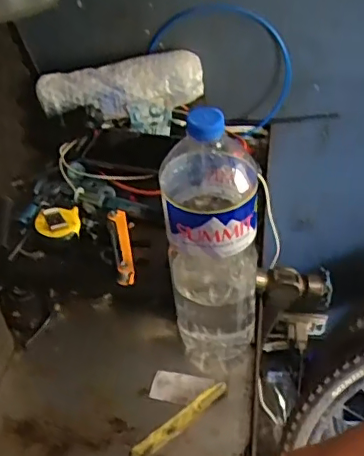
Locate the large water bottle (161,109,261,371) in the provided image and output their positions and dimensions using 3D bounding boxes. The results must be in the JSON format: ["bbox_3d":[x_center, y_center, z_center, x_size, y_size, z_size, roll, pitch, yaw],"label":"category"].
[{"bbox_3d":[0.032,0.022,0.561,0.091,0.305,0.094,-2,45,3],"label":"large water bottle"}]

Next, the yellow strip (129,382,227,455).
[{"bbox_3d":[-0.001,0.205,0.591,0.125,0.010,0.016,-31,50,-24],"label":"yellow strip"}]

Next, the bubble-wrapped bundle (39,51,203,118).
[{"bbox_3d":[-0.092,-0.220,0.854,0.244,0.072,0.069,-9,45,-5],"label":"bubble-wrapped bundle"}]

